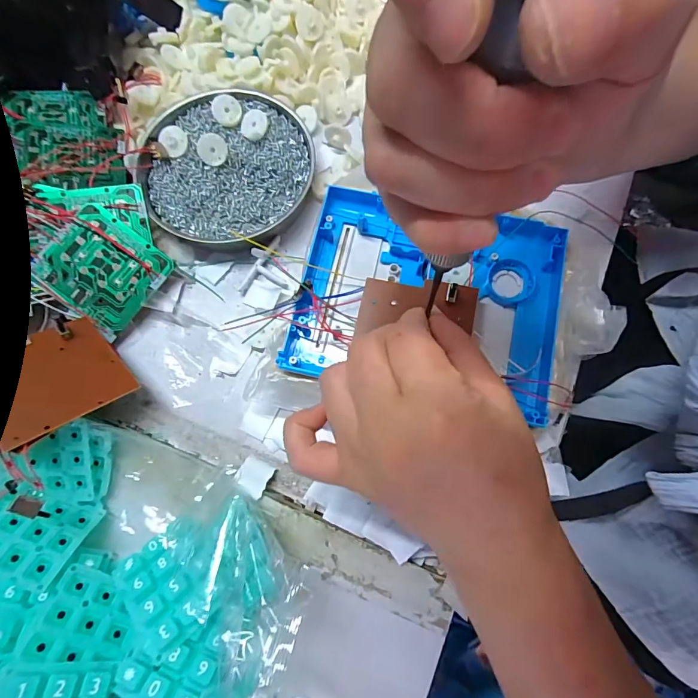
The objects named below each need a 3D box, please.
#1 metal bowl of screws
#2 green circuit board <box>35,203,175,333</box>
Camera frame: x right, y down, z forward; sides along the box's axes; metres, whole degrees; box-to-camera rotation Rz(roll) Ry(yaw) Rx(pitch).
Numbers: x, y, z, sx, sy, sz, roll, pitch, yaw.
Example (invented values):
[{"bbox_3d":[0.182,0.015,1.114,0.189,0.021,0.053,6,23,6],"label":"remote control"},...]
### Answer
[{"bbox_3d":[-0.097,-0.149,0.315,0.134,0.024,0.120,-26,77,-5],"label":"metal bowl of screws"},{"bbox_3d":[-0.174,-0.057,0.279,0.071,0.004,0.065,37,84,-11],"label":"green circuit board"}]

